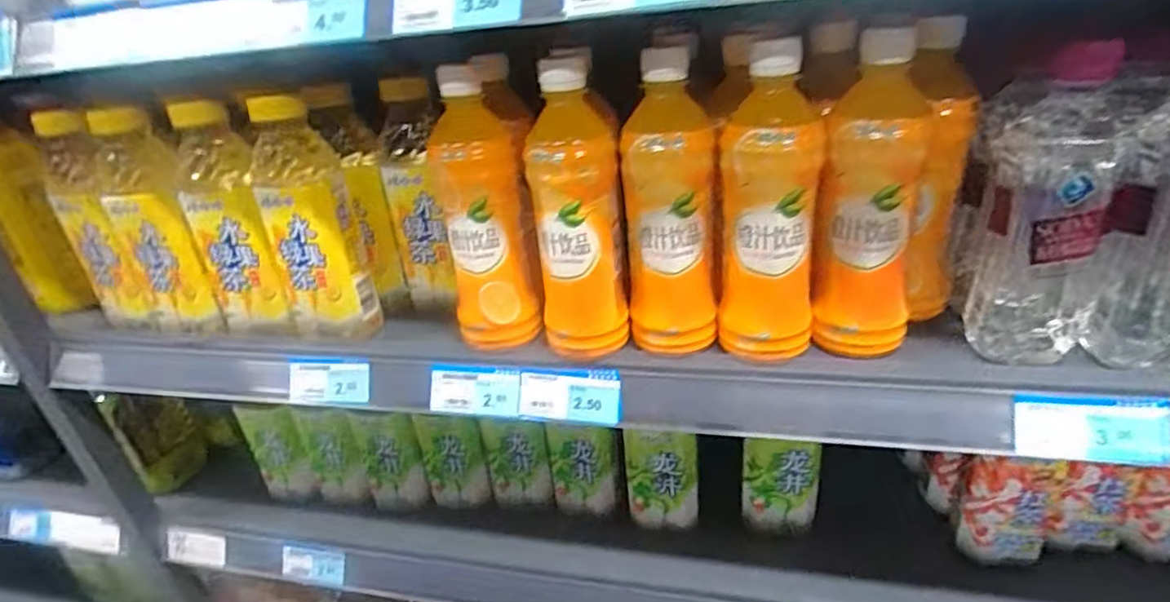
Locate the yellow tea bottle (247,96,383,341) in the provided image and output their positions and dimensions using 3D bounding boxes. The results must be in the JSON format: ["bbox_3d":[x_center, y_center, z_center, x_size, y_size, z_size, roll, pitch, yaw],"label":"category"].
[{"bbox_3d":[-0.226,-0.060,0.498,0.081,0.187,0.070,-20,32,-20],"label":"yellow tea bottle"}]

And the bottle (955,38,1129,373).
[{"bbox_3d":[0.294,-0.061,0.395,0.072,0.187,0.078,13,35,31],"label":"bottle"}]

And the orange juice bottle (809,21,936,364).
[{"bbox_3d":[0.191,-0.064,0.403,0.068,0.197,0.061,9,34,27],"label":"orange juice bottle"}]

